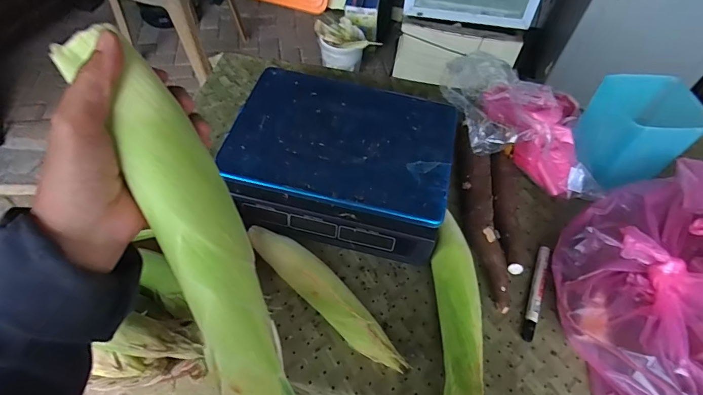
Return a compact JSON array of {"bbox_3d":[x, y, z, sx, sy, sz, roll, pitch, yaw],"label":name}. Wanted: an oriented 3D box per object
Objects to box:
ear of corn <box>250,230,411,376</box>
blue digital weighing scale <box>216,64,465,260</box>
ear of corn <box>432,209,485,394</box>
[{"bbox_3d":[-0.035,0.121,0.519,0.257,0.041,0.044,38,61,22],"label":"ear of corn"},{"bbox_3d":[-0.012,-0.063,0.611,0.314,0.085,0.260,12,54,6],"label":"blue digital weighing scale"},{"bbox_3d":[0.138,0.154,0.502,0.051,0.062,0.262,2,54,-2],"label":"ear of corn"}]

